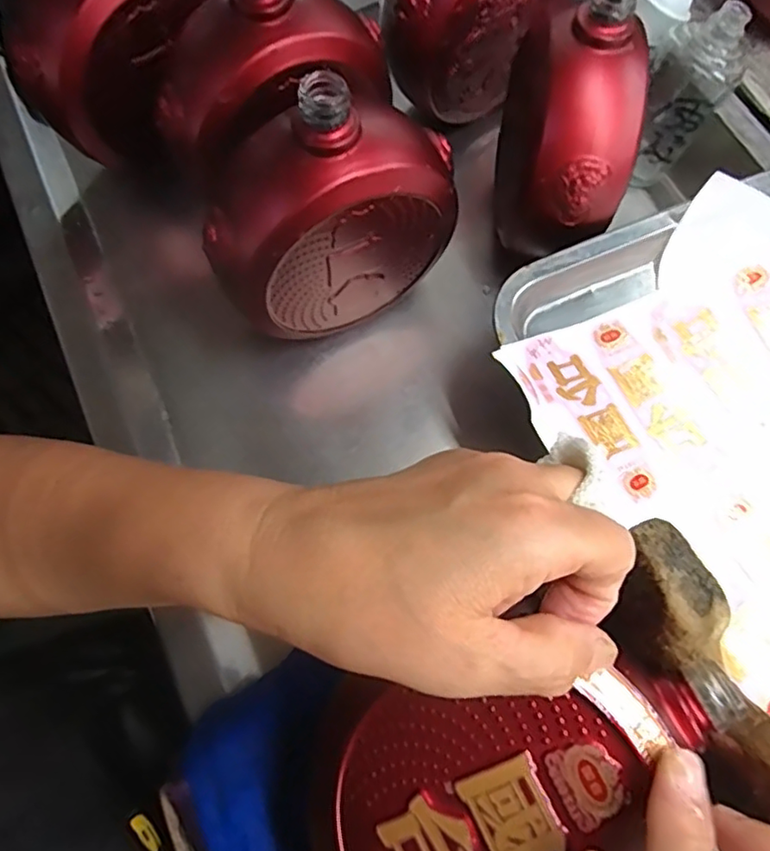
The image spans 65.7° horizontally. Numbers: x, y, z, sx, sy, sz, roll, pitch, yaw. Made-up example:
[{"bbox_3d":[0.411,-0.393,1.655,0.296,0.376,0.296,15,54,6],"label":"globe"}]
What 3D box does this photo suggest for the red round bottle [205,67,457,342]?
[{"bbox_3d":[-0.029,-0.112,0.327,0.133,0.144,0.062,-28,74,-8],"label":"red round bottle"}]

